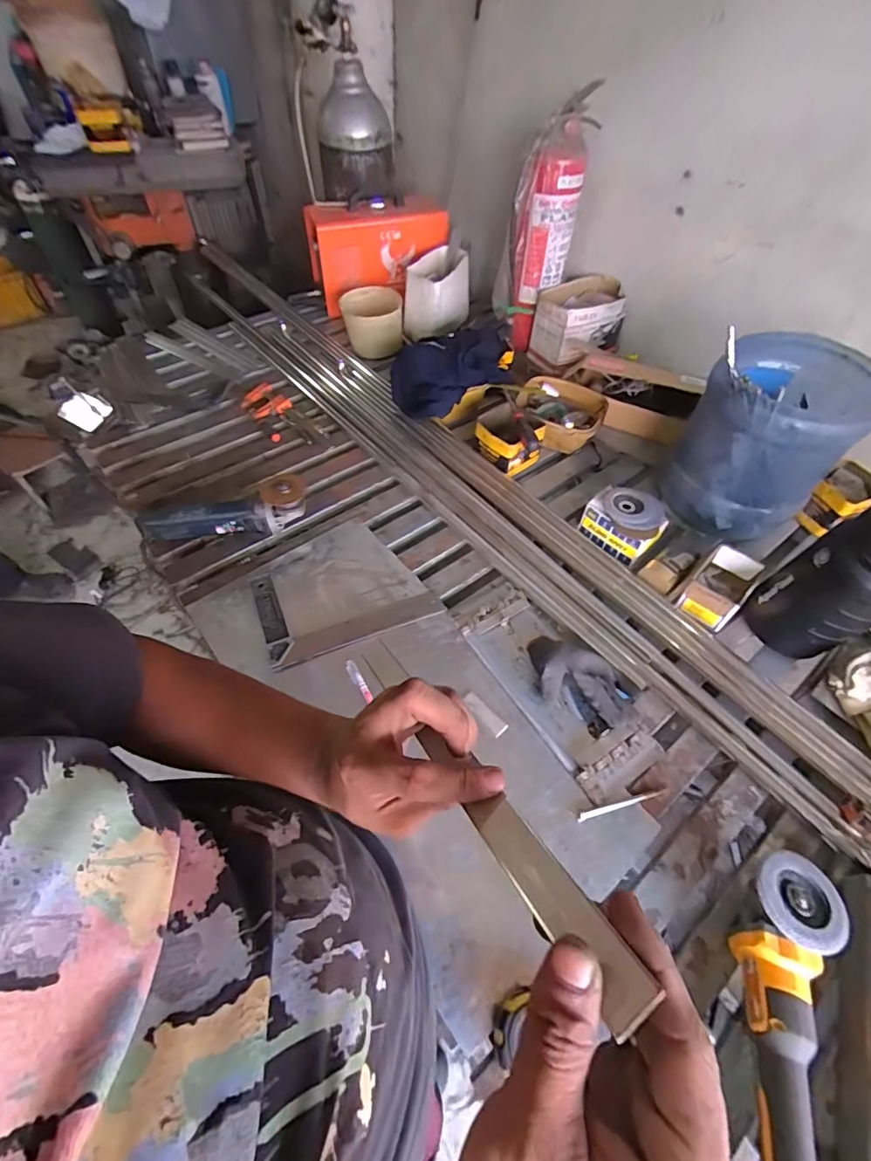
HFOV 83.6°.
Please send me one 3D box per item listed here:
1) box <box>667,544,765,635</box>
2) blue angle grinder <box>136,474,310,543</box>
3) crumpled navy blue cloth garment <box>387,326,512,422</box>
[{"bbox_3d":[0.486,0.012,0.839,0.134,0.063,0.096,-34,61,-23],"label":"box"},{"bbox_3d":[-0.388,-0.120,0.905,0.294,0.101,0.092,-15,56,-12],"label":"blue angle grinder"},{"bbox_3d":[0.054,-0.488,1.108,0.297,0.127,0.173,-28,59,-22],"label":"crumpled navy blue cloth garment"}]

